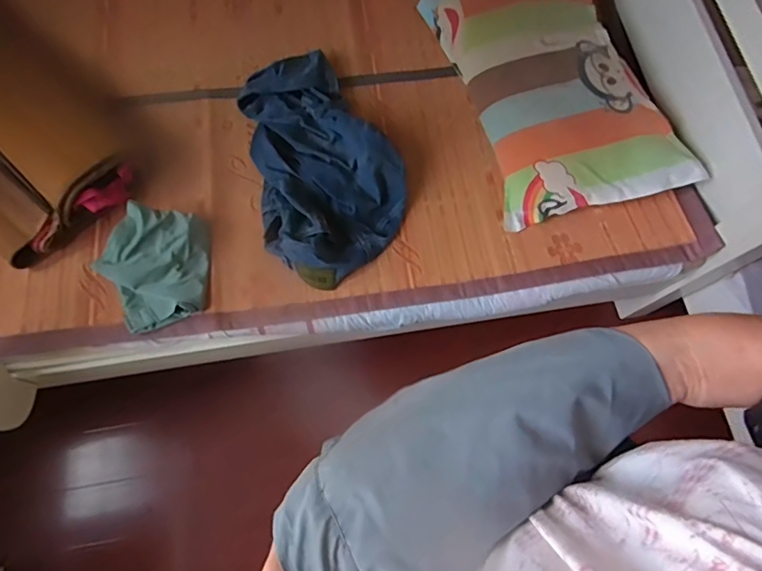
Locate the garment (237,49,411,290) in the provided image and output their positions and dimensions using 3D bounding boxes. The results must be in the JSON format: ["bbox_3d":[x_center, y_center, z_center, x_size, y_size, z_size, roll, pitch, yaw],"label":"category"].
[{"bbox_3d":[-0.127,-0.280,1.096,0.314,0.112,0.549,-15,72,-7],"label":"garment"}]

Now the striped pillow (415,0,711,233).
[{"bbox_3d":[0.368,-0.493,1.154,0.361,0.146,0.730,-15,72,-7],"label":"striped pillow"}]

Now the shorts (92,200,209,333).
[{"bbox_3d":[-0.464,-0.038,1.008,0.210,0.063,0.241,-6,71,-4],"label":"shorts"}]

